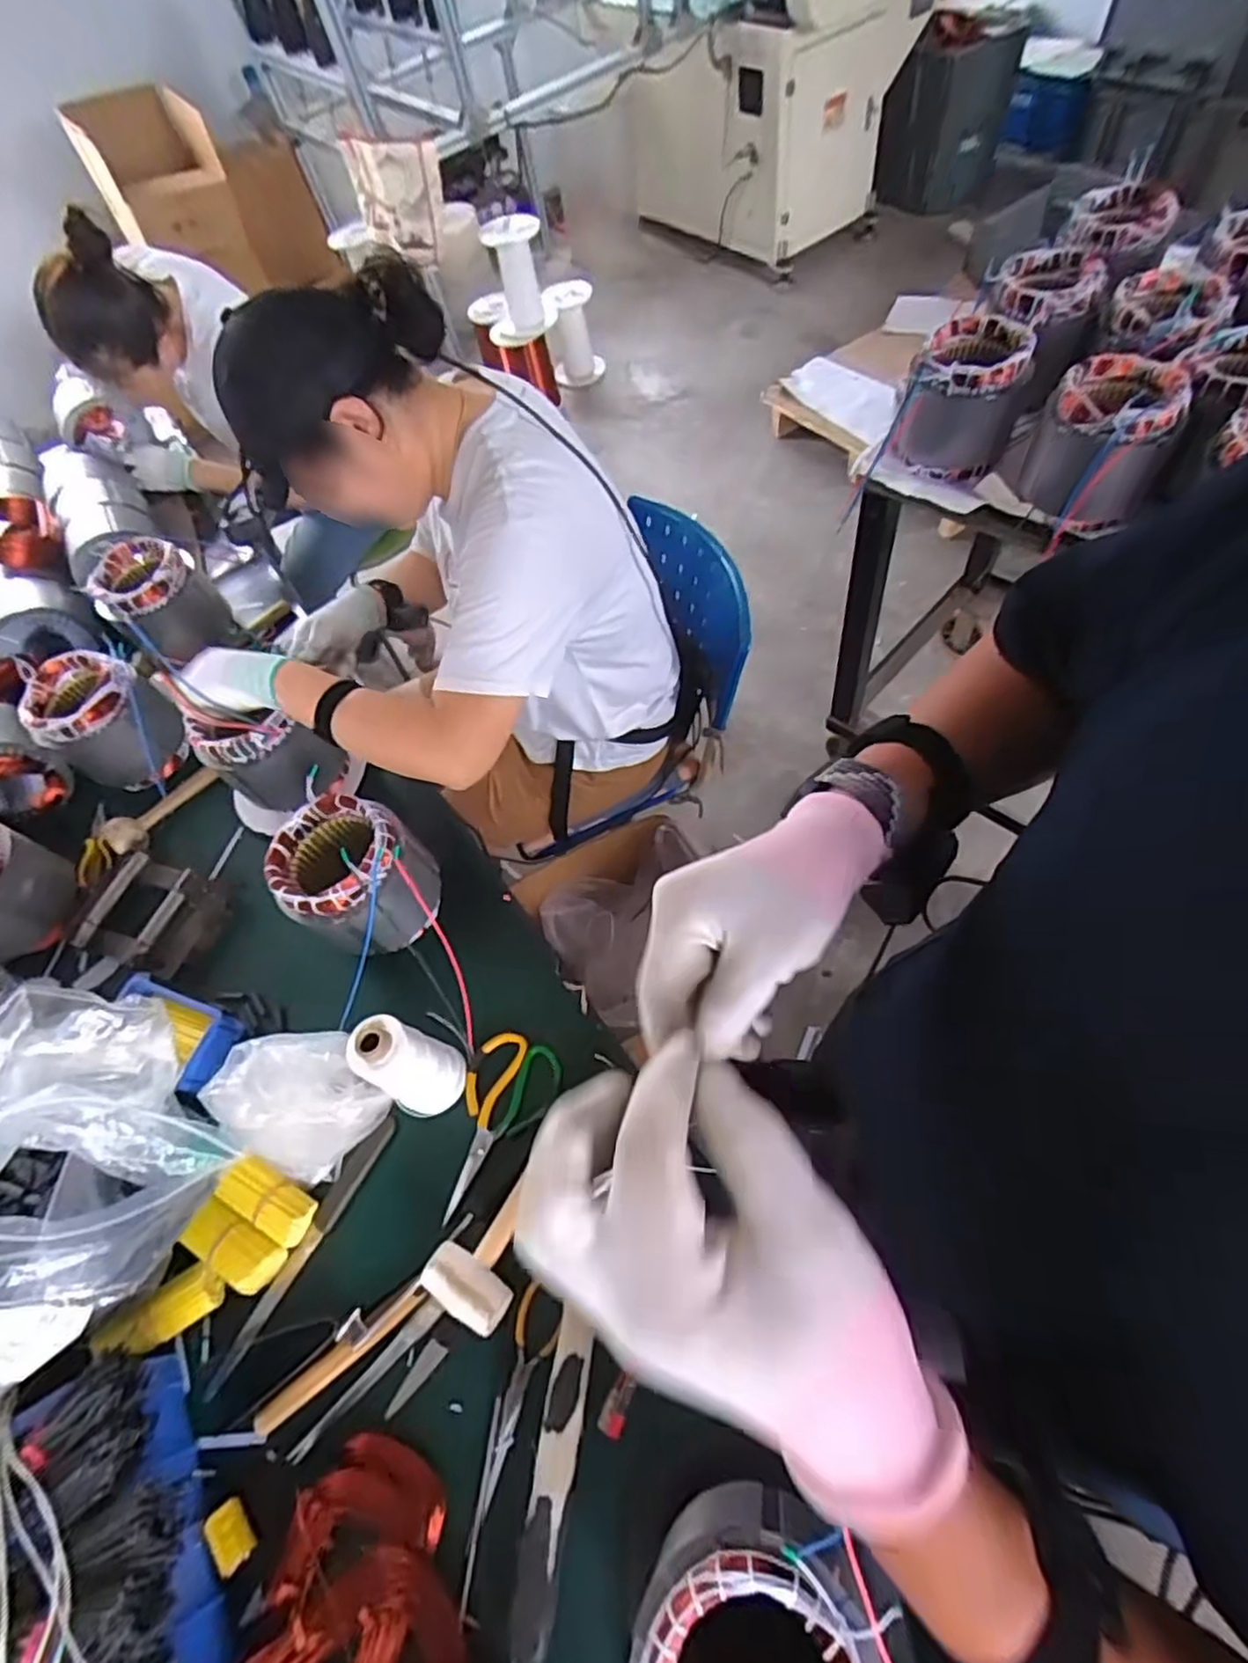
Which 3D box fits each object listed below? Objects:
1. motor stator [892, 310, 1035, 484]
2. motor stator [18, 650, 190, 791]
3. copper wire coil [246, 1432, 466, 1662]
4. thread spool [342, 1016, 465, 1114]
[{"bbox_3d":[0.490,-0.621,1.003,0.140,0.156,0.176,20,65,19],"label":"motor stator"},{"bbox_3d":[-0.759,-0.162,1.036,0.138,0.156,0.154,35,70,25],"label":"motor stator"},{"bbox_3d":[-0.224,0.623,0.546,0.167,0.050,0.201,-25,59,-6],"label":"copper wire coil"},{"bbox_3d":[-0.214,0.232,0.703,0.062,0.165,0.073,29,68,23],"label":"thread spool"}]

